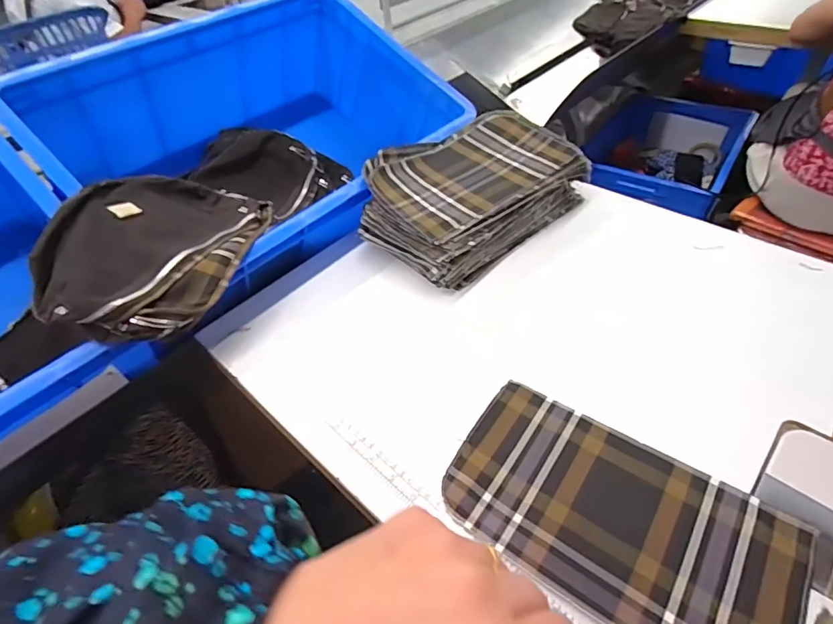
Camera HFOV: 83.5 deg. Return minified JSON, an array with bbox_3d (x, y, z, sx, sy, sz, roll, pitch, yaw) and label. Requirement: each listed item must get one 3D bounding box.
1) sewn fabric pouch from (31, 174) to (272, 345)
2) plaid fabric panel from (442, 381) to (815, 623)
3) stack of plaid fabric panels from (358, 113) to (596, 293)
[{"bbox_3d":[-0.277,-0.079,0.515,0.173,0.051,0.264,20,43,-6],"label":"sewn fabric pouch"},{"bbox_3d":[0.152,0.157,0.363,0.248,0.006,0.142,23,53,27],"label":"plaid fabric panel"},{"bbox_3d":[0.067,-0.158,0.620,0.275,0.090,0.187,-35,51,-24],"label":"stack of plaid fabric panels"}]

